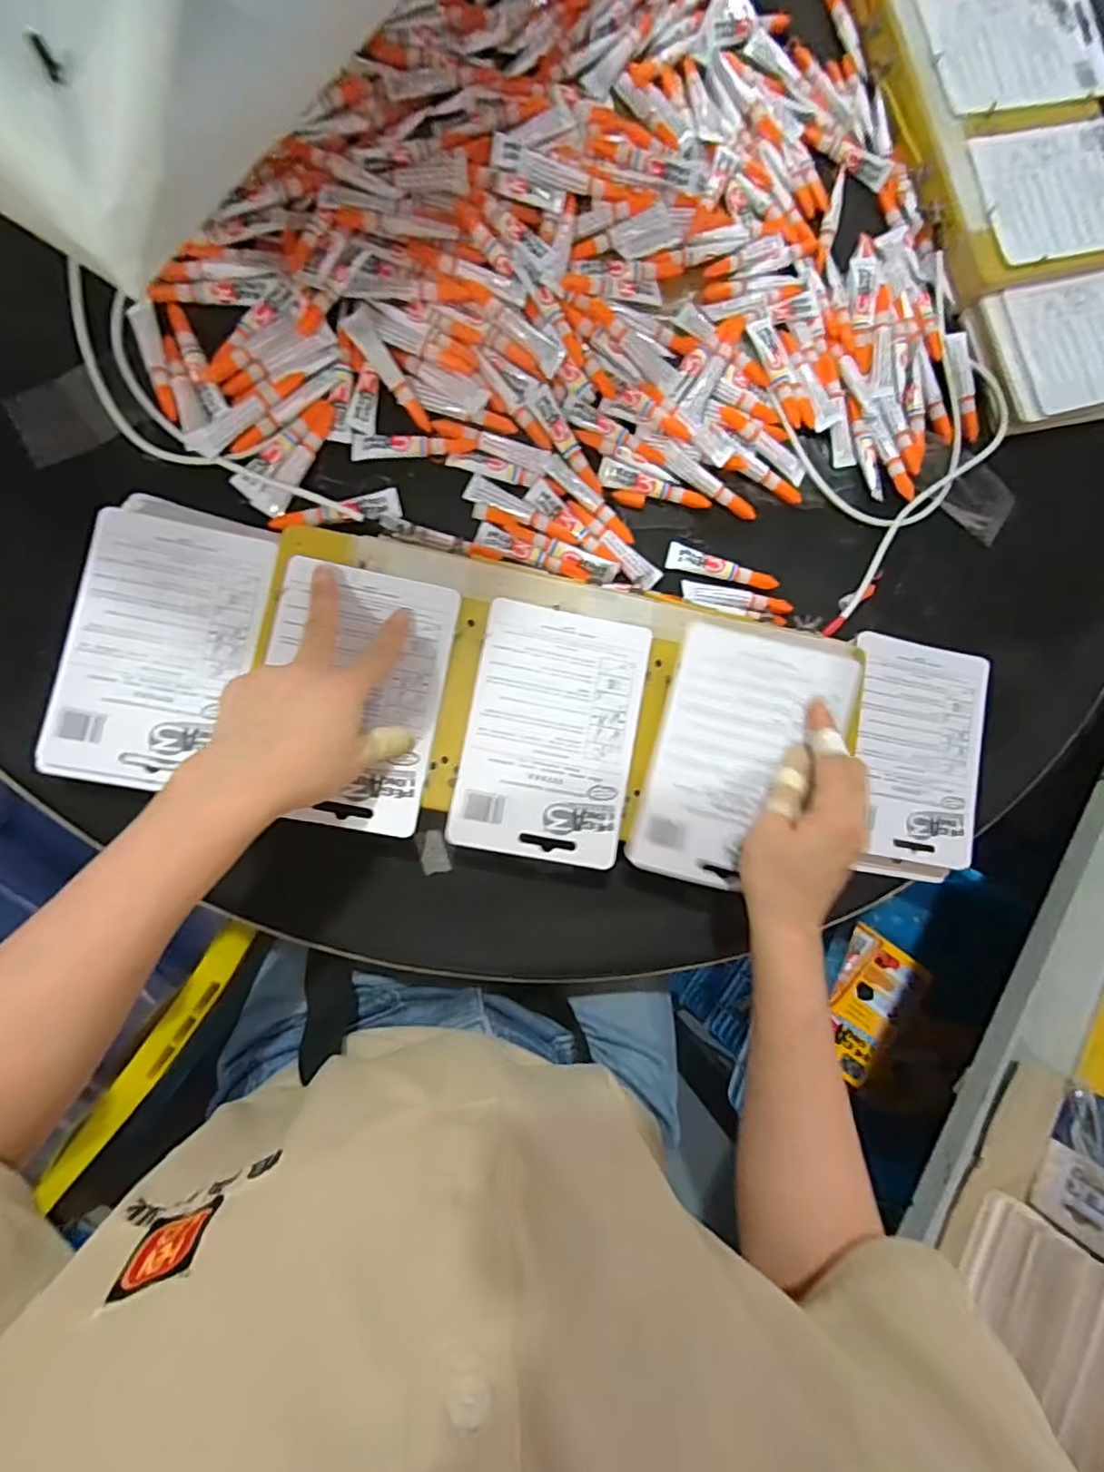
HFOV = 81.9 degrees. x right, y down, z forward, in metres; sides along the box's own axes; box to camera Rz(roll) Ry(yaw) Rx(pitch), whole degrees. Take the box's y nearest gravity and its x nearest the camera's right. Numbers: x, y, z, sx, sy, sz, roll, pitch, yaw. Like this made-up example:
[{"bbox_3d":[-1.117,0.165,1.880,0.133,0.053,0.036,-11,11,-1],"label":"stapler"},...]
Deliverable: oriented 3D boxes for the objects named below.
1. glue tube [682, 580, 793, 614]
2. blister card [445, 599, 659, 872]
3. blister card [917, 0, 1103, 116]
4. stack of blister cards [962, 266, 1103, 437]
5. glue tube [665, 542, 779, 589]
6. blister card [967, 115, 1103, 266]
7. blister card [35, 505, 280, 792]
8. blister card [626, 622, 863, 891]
[{"bbox_3d":[0.143,-0.105,0.485,0.087,0.013,0.019,9,86,-9],"label":"glue tube"},{"bbox_3d":[0.001,-0.002,0.423,0.112,0.006,0.163,11,86,-6],"label":"blister card"},{"bbox_3d":[0.392,-0.588,0.534,0.171,0.004,0.117,-16,89,-10],"label":"blister card"},{"bbox_3d":[0.458,-0.334,0.547,0.195,0.022,0.120,-18,90,-10],"label":"stack of blister cards"},{"bbox_3d":[0.132,-0.128,0.489,0.089,0.007,0.019,15,85,-8],"label":"glue tube"},{"bbox_3d":[0.433,-0.459,0.533,0.170,0.015,0.116,-15,89,-10],"label":"blister card"},{"bbox_3d":[-0.245,-0.053,0.401,0.108,0.005,0.168,10,84,-10],"label":"blister card"},{"bbox_3d":[0.123,0.017,0.413,0.111,0.009,0.165,15,91,6],"label":"blister card"}]

